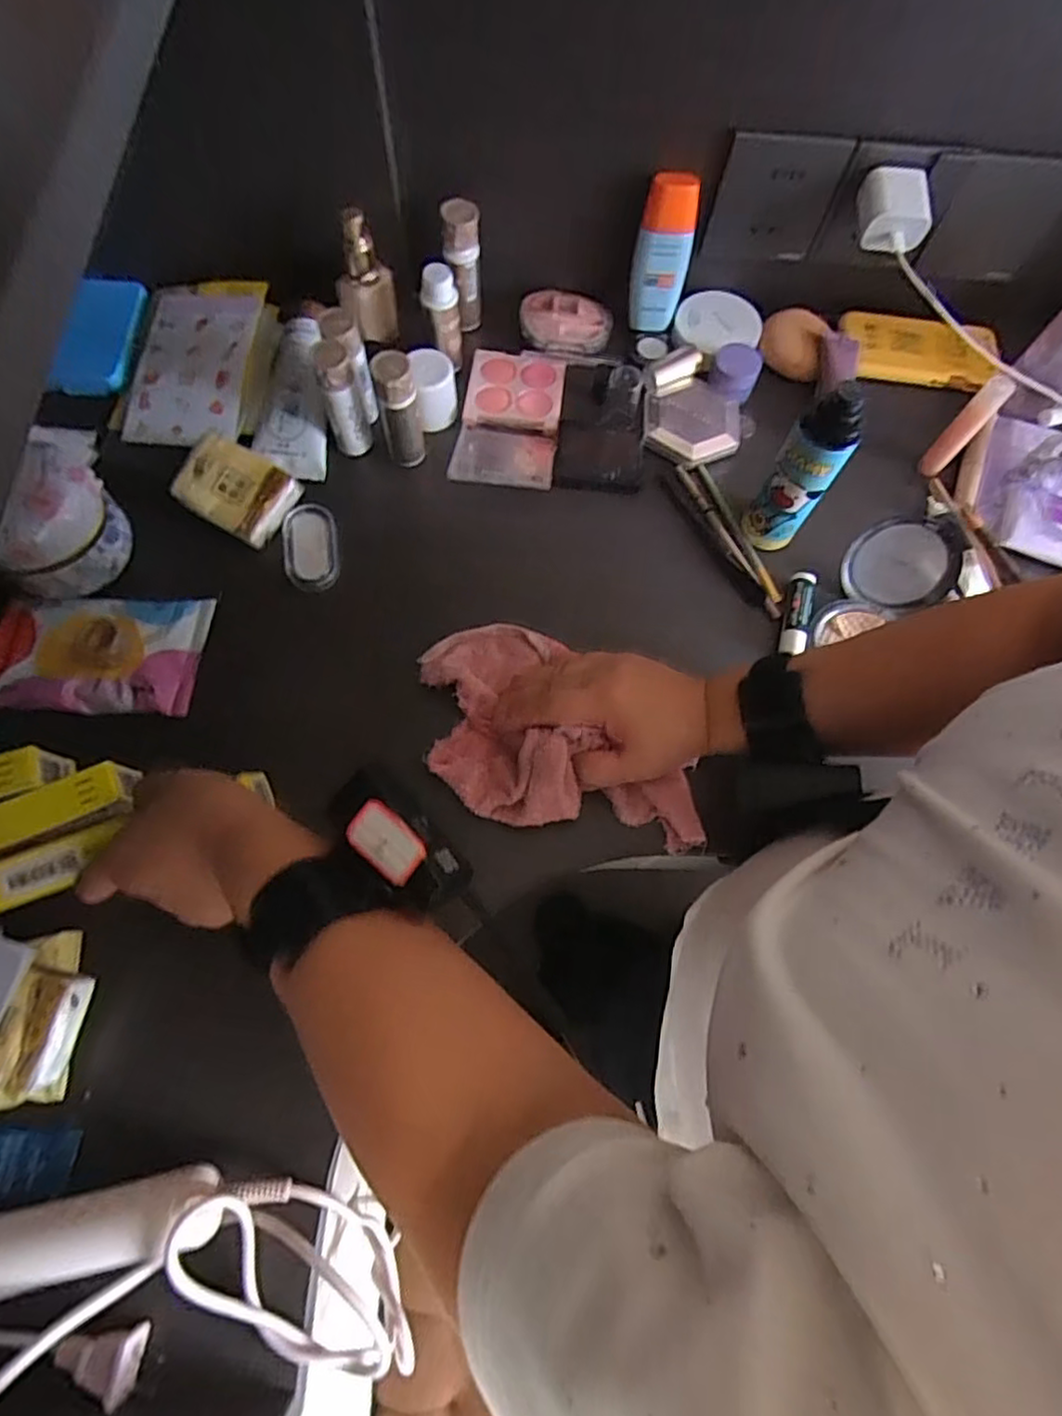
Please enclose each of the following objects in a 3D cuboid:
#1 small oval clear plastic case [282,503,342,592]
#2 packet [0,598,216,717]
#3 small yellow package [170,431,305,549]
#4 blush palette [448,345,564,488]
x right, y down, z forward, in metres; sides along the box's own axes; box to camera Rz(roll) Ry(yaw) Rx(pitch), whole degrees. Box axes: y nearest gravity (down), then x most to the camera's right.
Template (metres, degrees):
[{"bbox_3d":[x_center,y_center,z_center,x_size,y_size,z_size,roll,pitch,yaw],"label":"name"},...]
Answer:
[{"bbox_3d":[-0.162,-0.118,0.487,0.039,0.018,0.062,-5,70,-4],"label":"small oval clear plastic case"},{"bbox_3d":[-0.297,-0.040,0.440,0.143,0.028,0.083,1,67,0],"label":"packet"},{"bbox_3d":[-0.215,-0.162,0.485,0.077,0.024,0.060,30,71,9],"label":"small yellow package"},{"bbox_3d":[-0.016,-0.228,0.515,0.076,0.022,0.141,7,69,0],"label":"blush palette"}]

